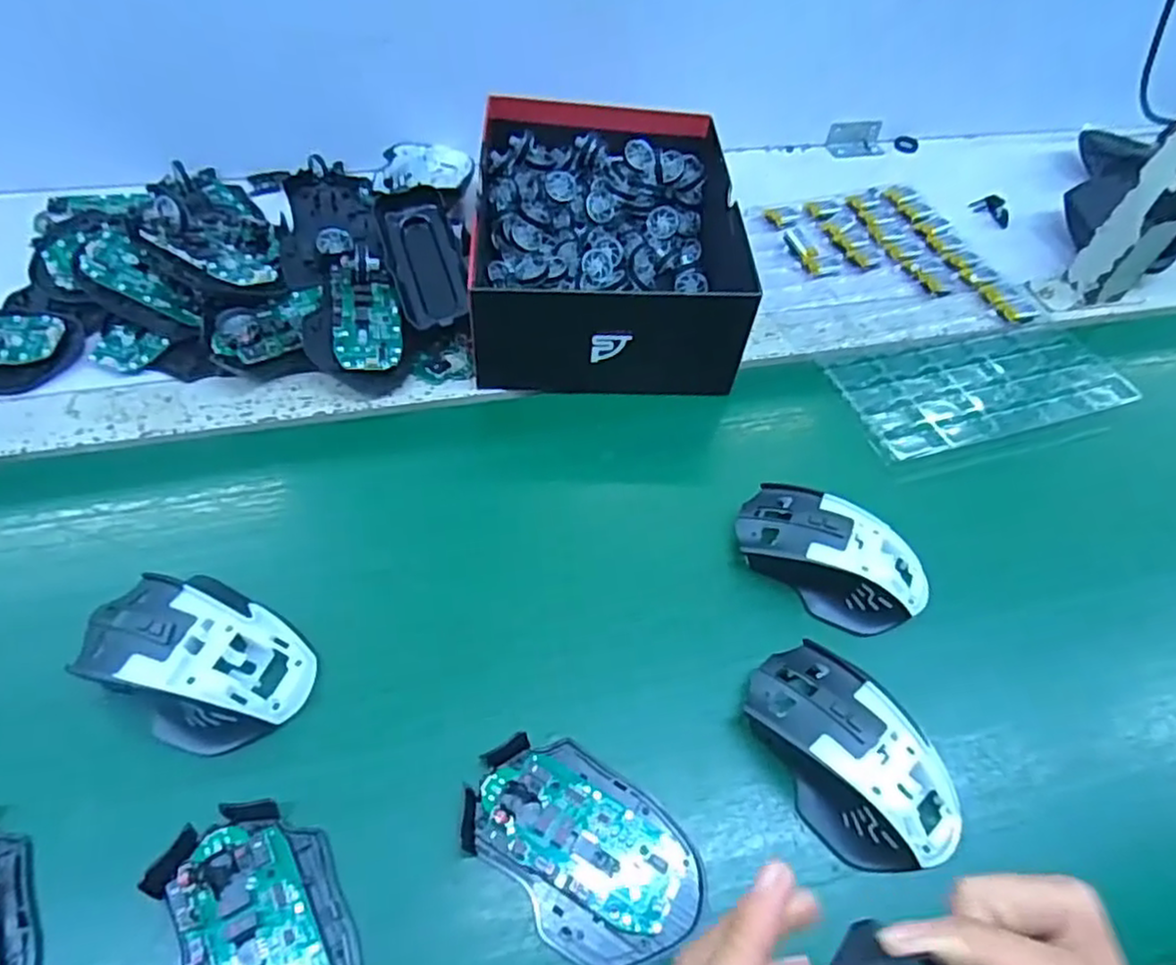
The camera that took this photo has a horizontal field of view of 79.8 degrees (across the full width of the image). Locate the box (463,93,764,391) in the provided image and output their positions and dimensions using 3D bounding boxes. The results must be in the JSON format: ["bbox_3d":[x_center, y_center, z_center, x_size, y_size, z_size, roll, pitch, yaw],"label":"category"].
[{"bbox_3d":[0.012,-0.188,0.548,0.197,0.082,0.257,-1,54,-6],"label":"box"}]

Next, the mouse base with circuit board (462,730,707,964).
[{"bbox_3d":[-0.002,0.168,0.327,0.113,0.012,0.072,35,58,19],"label":"mouse base with circuit board"}]

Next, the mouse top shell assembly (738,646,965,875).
[{"bbox_3d":[0.131,0.135,0.350,0.065,0.037,0.114,-32,62,-25],"label":"mouse top shell assembly"}]

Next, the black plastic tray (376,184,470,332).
[{"bbox_3d":[-0.120,-0.165,0.522,0.053,0.026,0.111,-14,82,-15],"label":"black plastic tray"}]

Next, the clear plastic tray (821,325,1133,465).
[{"bbox_3d":[0.298,-0.073,0.532,0.220,0.013,0.101,-11,56,-13],"label":"clear plastic tray"}]

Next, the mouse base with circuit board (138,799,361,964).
[{"bbox_3d":[-0.138,0.195,0.291,0.072,0.015,0.113,-21,59,-19],"label":"mouse base with circuit board"}]

